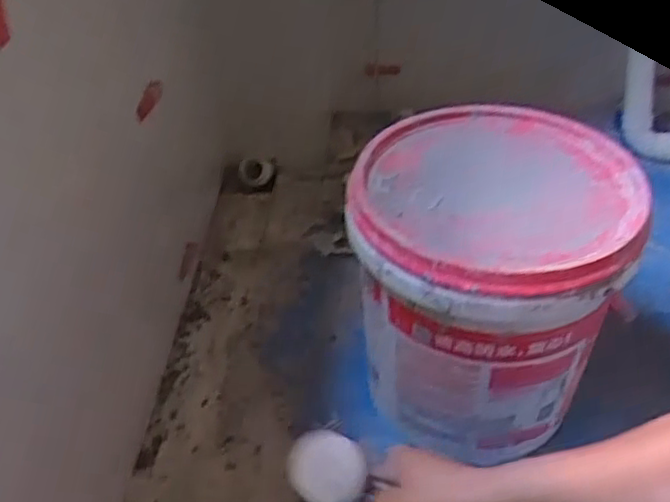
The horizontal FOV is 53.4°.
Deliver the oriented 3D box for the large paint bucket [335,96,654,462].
[{"bbox_3d":[0.180,0.034,0.818,0.288,0.302,0.307,-1,41,1],"label":"large paint bucket"}]

